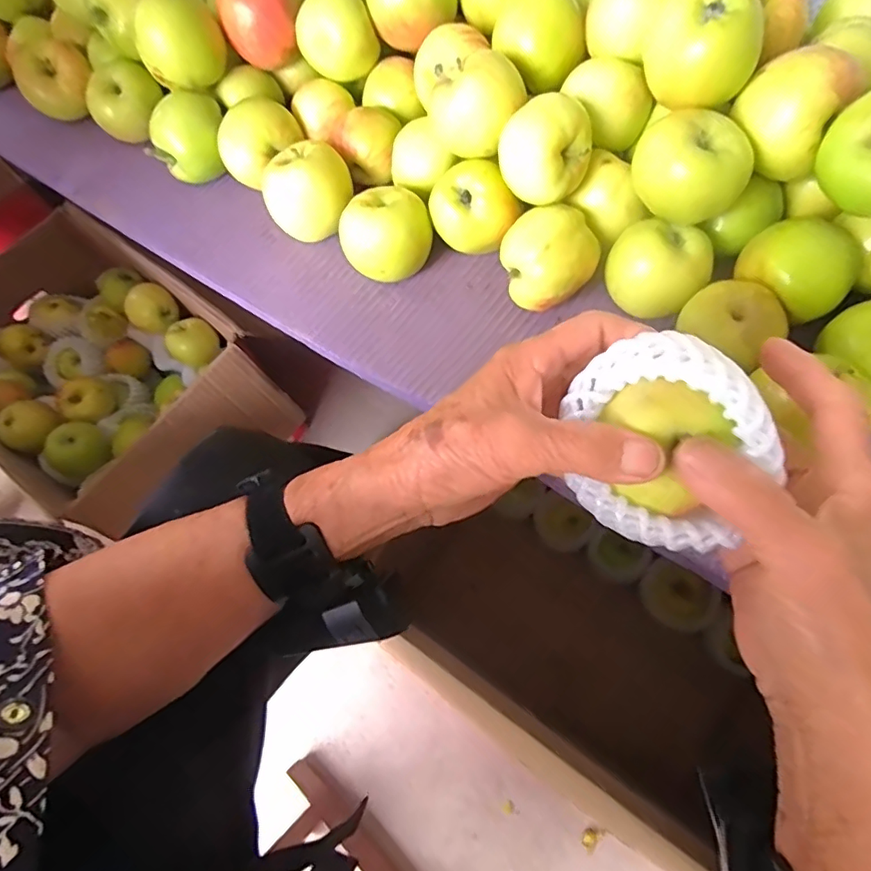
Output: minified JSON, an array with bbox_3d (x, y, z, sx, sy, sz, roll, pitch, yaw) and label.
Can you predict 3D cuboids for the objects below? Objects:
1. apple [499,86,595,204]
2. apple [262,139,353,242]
[{"bbox_3d":[0.068,-0.180,0.336,0.049,0.050,0.047,-1,68,2],"label":"apple"},{"bbox_3d":[-0.098,-0.188,0.412,0.064,0.061,0.055,-21,69,-6],"label":"apple"}]

